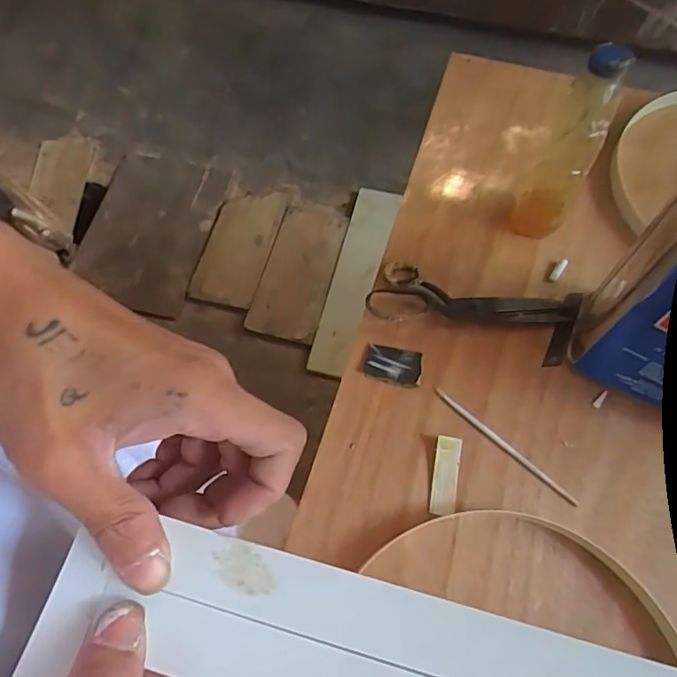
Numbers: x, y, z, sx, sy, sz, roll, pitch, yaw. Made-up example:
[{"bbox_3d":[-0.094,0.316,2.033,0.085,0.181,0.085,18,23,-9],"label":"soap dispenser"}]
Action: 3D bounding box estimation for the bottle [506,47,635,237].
[{"bbox_3d":[0.226,-0.184,0.524,0.057,0.211,0.047,27,68,14],"label":"bottle"}]

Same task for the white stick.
[{"bbox_3d":[0.158,0.101,0.507,0.161,0.004,0.009,39,70,16],"label":"white stick"}]

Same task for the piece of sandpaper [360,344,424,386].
[{"bbox_3d":[0.056,0.028,0.543,0.058,0.006,0.038,11,65,4],"label":"piece of sandpaper"}]

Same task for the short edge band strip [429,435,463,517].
[{"bbox_3d":[0.100,0.128,0.494,0.023,0.004,0.071,7,72,12],"label":"short edge band strip"}]

